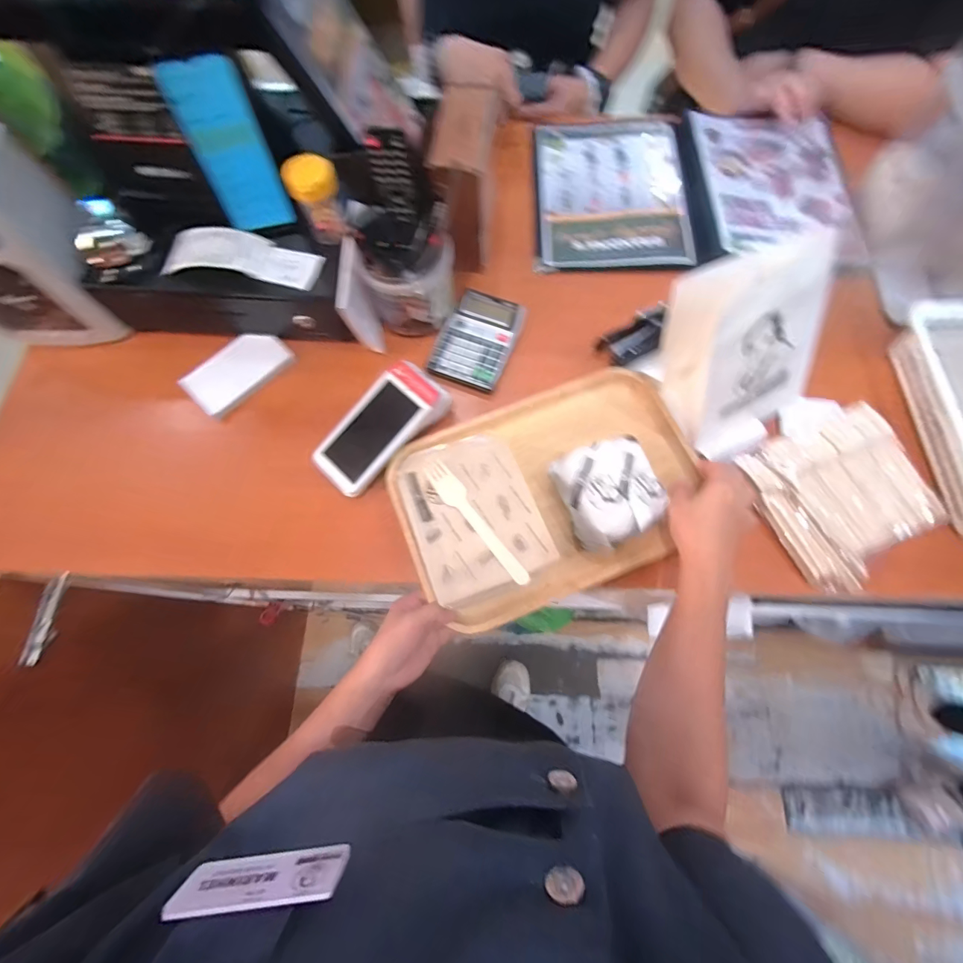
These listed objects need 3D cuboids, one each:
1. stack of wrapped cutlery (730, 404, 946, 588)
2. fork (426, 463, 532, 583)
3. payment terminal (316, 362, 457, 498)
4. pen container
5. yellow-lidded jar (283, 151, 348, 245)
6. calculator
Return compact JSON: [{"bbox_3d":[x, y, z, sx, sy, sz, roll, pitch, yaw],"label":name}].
[{"bbox_3d":[0.423,0.009,0.494,0.206,0.031,0.168,-26,73,-7],"label":"stack of wrapped cutlery"},{"bbox_3d":[-0.005,0.040,0.430,0.024,0.011,0.152,-38,75,-11],"label":"fork"},{"bbox_3d":[-0.122,-0.067,0.513,0.171,0.036,0.079,-42,75,-12],"label":"payment terminal"},{"bbox_3d":[-0.088,-0.258,0.536,0.090,0.132,0.089,0,71,1],"label":"pen container"},{"bbox_3d":[-0.187,-0.327,0.493,0.052,0.078,0.044,-36,74,-10],"label":"yellow-lidded jar"},{"bbox_3d":[-0.006,-0.190,0.567,0.097,0.031,0.123,19,73,8],"label":"calculator"}]

